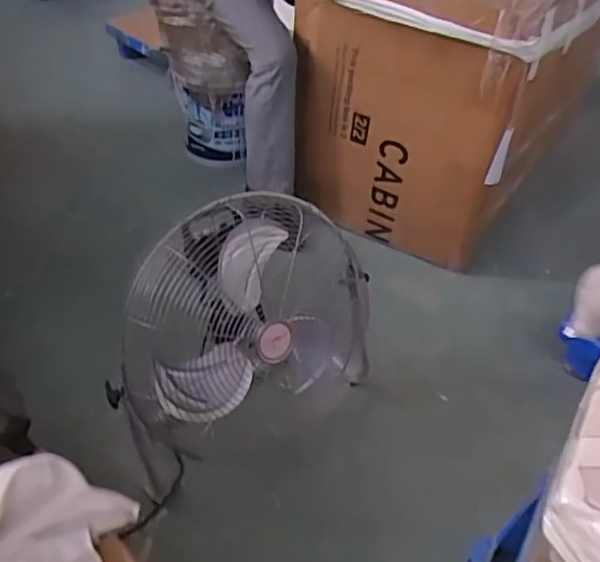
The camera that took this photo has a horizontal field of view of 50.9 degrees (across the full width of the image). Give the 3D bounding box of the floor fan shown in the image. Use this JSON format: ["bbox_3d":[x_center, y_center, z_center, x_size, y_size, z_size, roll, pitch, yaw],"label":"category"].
[{"bbox_3d":[-0.092,0.113,1.208,0.242,0.481,0.513,26,42,29],"label":"floor fan"}]

